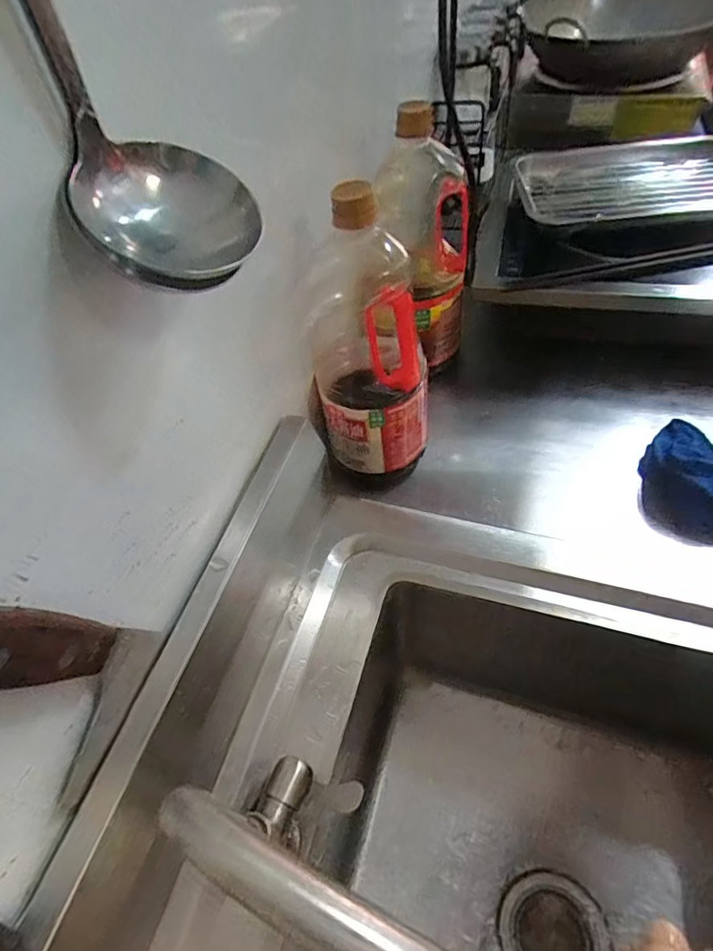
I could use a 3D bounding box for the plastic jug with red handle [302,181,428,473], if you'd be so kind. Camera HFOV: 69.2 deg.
[{"bbox_3d":[0.012,-0.120,0.491,0.117,0.273,0.097,-10,52,-2],"label":"plastic jug with red handle"}]

